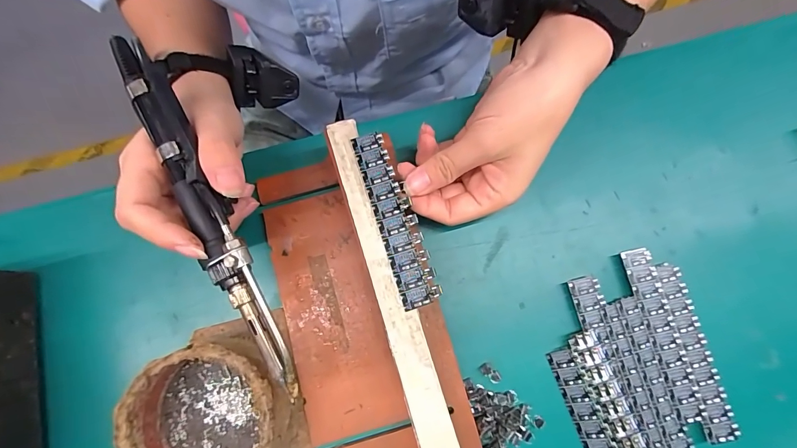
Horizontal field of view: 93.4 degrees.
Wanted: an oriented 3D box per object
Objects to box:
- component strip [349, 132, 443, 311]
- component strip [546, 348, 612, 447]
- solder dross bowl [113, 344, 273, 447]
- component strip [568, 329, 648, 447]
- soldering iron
[{"bbox_3d":[-0.003,-0.005,0.224,0.023,0.005,0.107,-19,79,-4],"label":"component strip"},{"bbox_3d":[0.122,0.133,0.233,0.014,0.007,0.108,-19,79,-4],"label":"component strip"},{"bbox_3d":[-0.110,0.111,0.220,0.080,0.040,0.078,0,78,-1],"label":"solder dross bowl"},{"bbox_3d":[0.135,0.121,0.234,0.021,0.006,0.106,-21,79,-5],"label":"component strip"},{"bbox_3d":[-0.101,-0.009,0.191,0.023,0.019,0.206,-27,86,-6],"label":"soldering iron"}]

